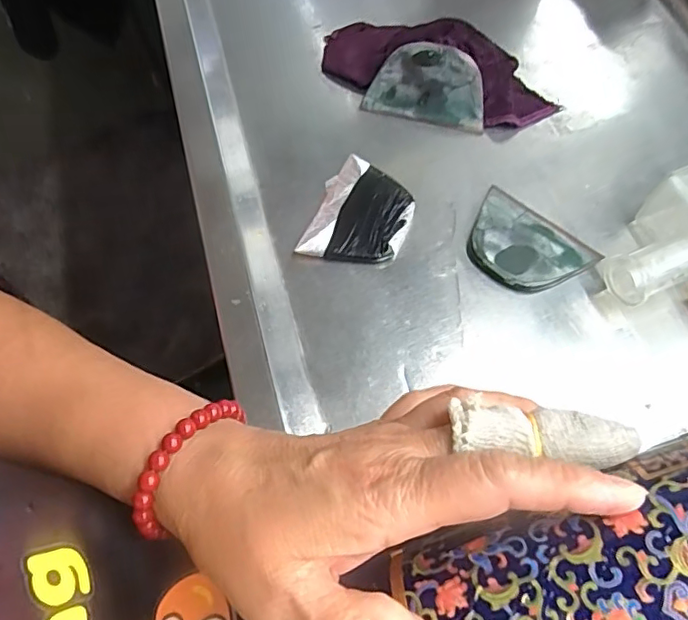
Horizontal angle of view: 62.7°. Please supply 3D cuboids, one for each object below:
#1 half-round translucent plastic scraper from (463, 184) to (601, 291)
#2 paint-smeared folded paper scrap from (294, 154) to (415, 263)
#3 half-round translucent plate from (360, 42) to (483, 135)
[{"bbox_3d":[0.115,-0.040,0.365,0.080,0.010,0.059,38,75,18],"label":"half-round translucent plastic scraper"},{"bbox_3d":[0.013,-0.064,0.375,0.061,0.011,0.078,15,69,11],"label":"paint-smeared folded paper scrap"},{"bbox_3d":[0.063,-0.168,0.419,0.087,0.005,0.058,14,93,8],"label":"half-round translucent plate"}]

